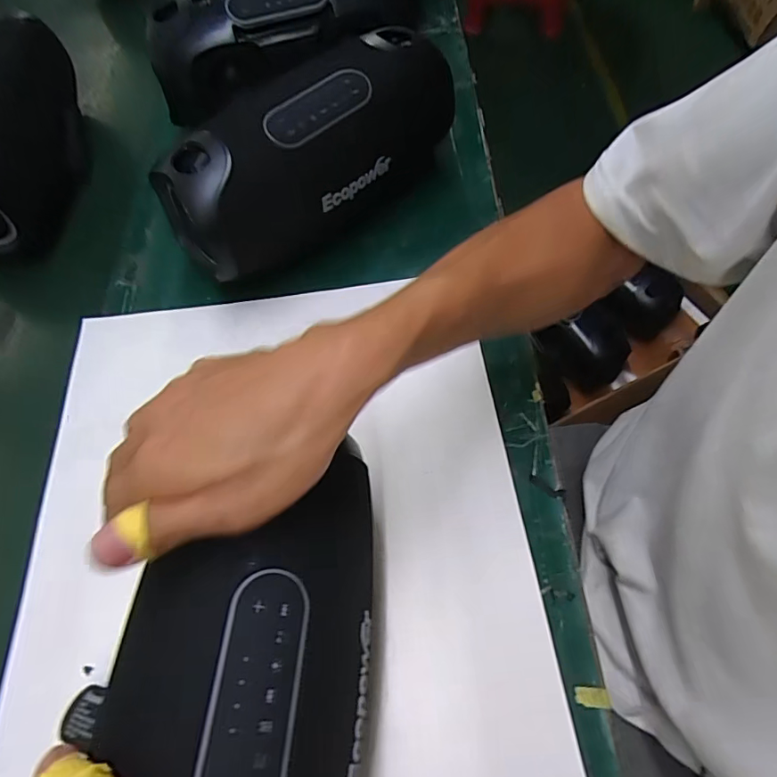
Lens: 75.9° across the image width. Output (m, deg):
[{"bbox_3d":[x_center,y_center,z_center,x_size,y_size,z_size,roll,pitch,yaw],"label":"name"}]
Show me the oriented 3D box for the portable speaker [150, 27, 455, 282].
[{"bbox_3d":[-0.061,-0.221,0.461,0.294,0.104,0.107,-38,66,-15],"label":"portable speaker"}]

